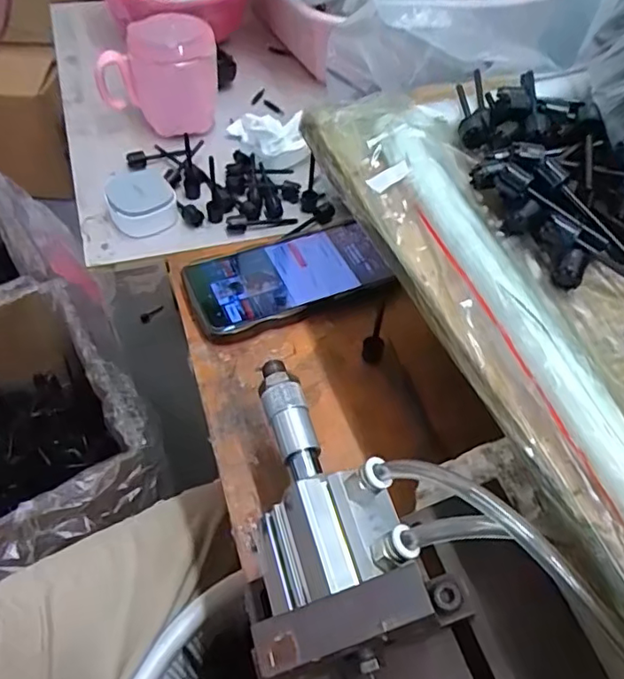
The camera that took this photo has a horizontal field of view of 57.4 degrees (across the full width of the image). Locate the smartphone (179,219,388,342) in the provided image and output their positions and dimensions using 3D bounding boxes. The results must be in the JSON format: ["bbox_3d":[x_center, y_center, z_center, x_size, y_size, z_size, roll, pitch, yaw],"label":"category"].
[{"bbox_3d":[-0.020,-0.051,0.453,0.156,0.011,0.081,-17,56,-17],"label":"smartphone"}]

